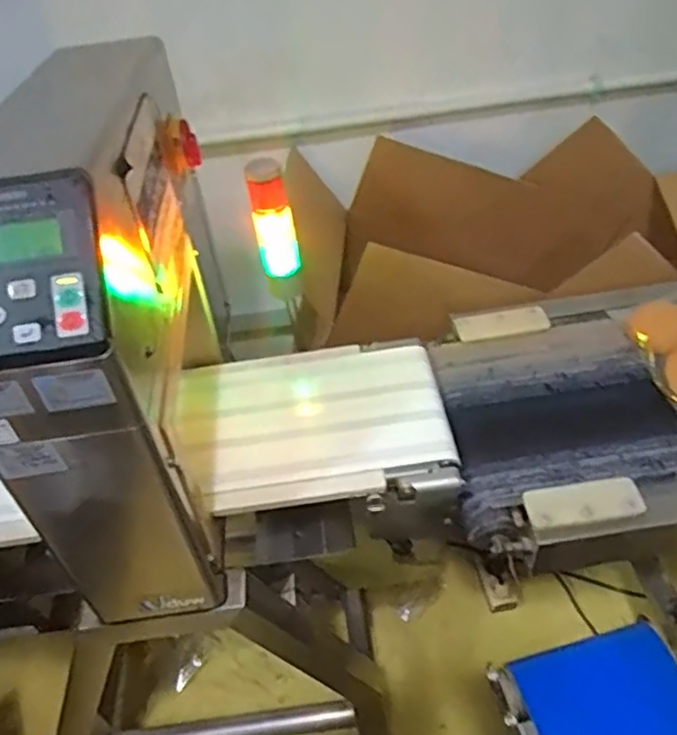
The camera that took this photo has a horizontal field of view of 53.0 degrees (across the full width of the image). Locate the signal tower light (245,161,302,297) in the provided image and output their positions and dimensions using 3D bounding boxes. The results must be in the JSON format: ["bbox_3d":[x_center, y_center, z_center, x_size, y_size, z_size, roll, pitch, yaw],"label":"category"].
[{"bbox_3d":[-0.091,-0.198,0.979,0.060,0.190,0.054,-7,45,0],"label":"signal tower light"}]

